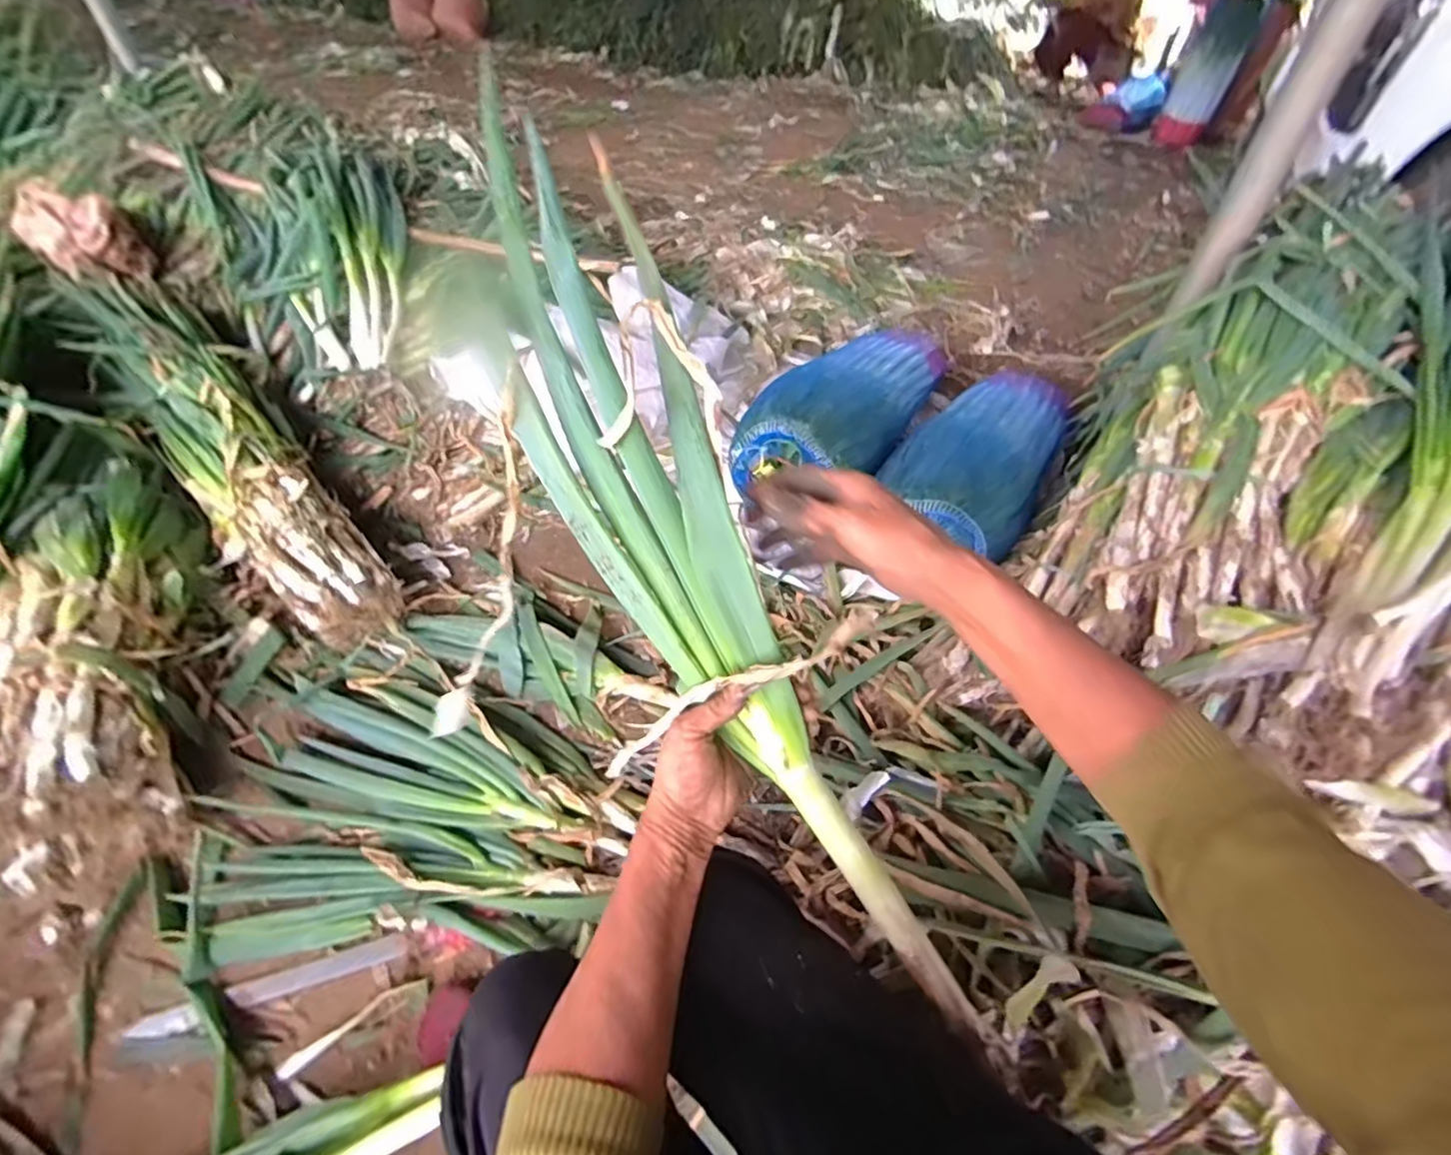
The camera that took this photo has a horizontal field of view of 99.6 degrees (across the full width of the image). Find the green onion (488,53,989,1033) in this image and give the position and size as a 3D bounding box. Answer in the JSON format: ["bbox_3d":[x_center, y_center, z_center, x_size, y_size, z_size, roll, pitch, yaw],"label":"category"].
[{"bbox_3d":[0.000,0.025,0.423,0.120,0.092,0.692,-28,92,-24],"label":"green onion"}]

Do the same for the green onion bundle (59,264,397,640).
[{"bbox_3d":[-0.919,-0.255,1.134,0.196,0.131,0.949,-37,79,-30],"label":"green onion bundle"}]

